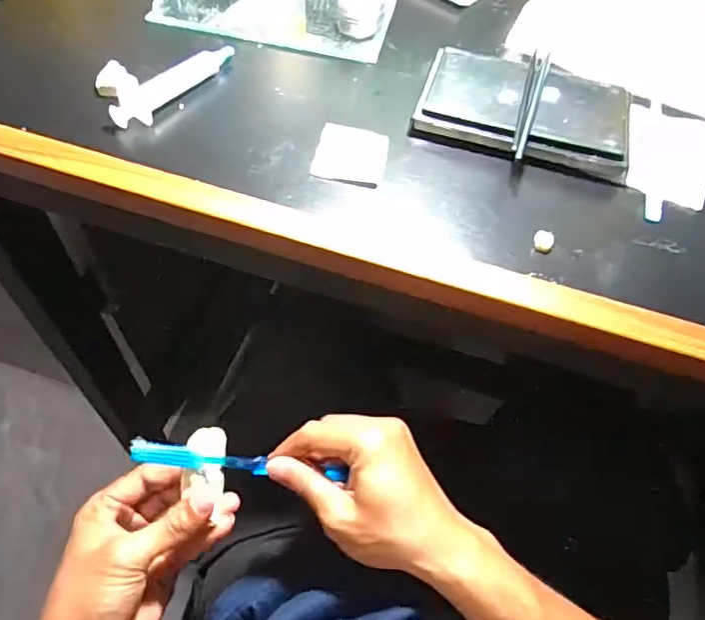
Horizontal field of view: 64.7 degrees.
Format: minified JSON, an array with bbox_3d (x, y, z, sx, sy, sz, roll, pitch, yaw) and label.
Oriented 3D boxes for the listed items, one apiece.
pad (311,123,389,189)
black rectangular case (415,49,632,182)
[{"bbox_3d":[-0.001,-0.109,0.392,0.048,0.008,0.048,10,57,3],"label":"pad"},{"bbox_3d":[0.128,-0.150,0.414,0.150,0.022,0.094,14,57,5],"label":"black rectangular case"}]

